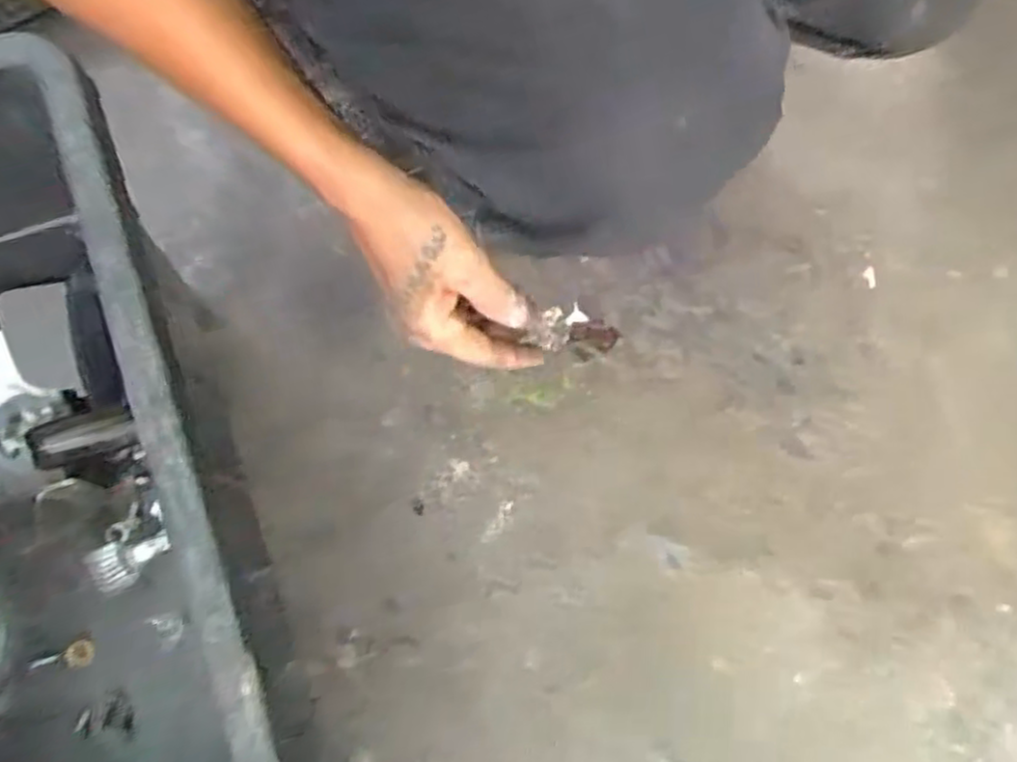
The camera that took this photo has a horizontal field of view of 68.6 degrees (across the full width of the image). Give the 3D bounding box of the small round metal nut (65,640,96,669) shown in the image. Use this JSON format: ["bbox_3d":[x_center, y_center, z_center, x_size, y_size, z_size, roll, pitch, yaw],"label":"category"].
[{"bbox_3d":[-0.297,0.189,0.517,0.012,0.019,0.018,-22,79,32],"label":"small round metal nut"}]

